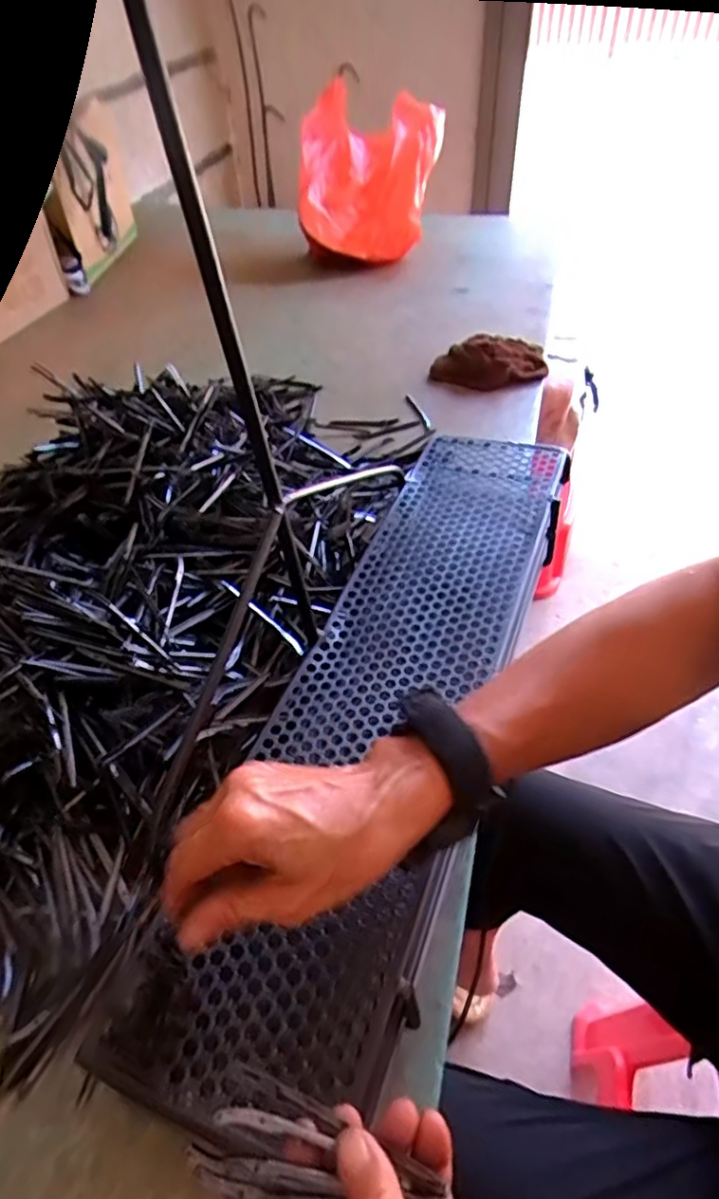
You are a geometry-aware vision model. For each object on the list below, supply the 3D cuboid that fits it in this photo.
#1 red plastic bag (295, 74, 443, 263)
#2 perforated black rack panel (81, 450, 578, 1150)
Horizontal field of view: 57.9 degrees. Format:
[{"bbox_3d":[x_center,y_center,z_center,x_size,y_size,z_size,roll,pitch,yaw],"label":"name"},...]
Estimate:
[{"bbox_3d":[0.011,-0.749,1.137,0.239,0.193,0.237,12,47,13],"label":"red plastic bag"},{"bbox_3d":[0.033,0.045,0.481,0.141,0.023,0.572,15,50,16],"label":"perforated black rack panel"}]

